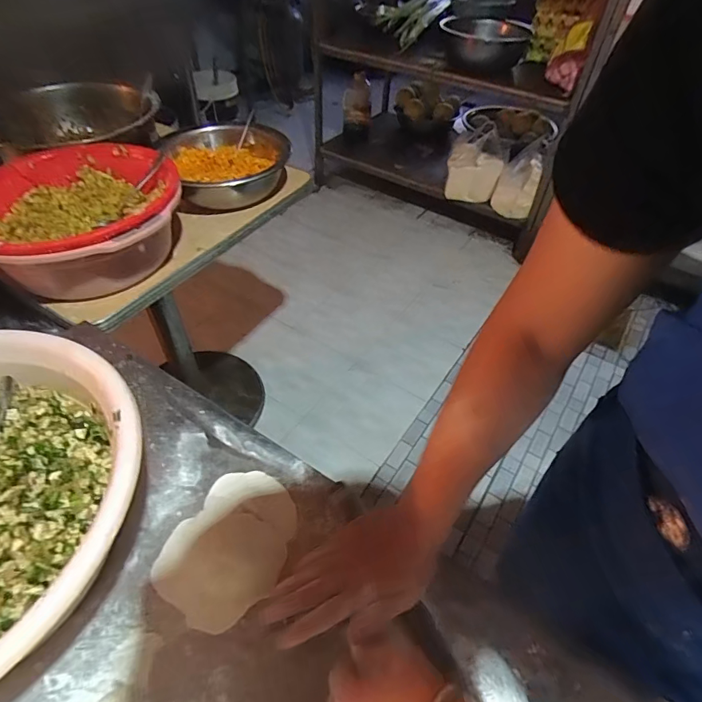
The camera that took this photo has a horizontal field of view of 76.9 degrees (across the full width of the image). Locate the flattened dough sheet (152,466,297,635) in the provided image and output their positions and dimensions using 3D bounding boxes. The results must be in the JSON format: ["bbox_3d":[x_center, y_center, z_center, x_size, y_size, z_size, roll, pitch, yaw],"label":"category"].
[{"bbox_3d":[-0.119,0.187,0.439,0.110,0.026,0.144,20,50,14],"label":"flattened dough sheet"}]

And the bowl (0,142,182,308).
[{"bbox_3d":[-0.432,-0.208,0.710,0.303,0.122,0.307,-22,53,-22],"label":"bowl"}]

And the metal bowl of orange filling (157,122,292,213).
[{"bbox_3d":[-0.245,-0.385,0.915,0.235,0.085,0.218,2,48,-2],"label":"metal bowl of orange filling"}]

